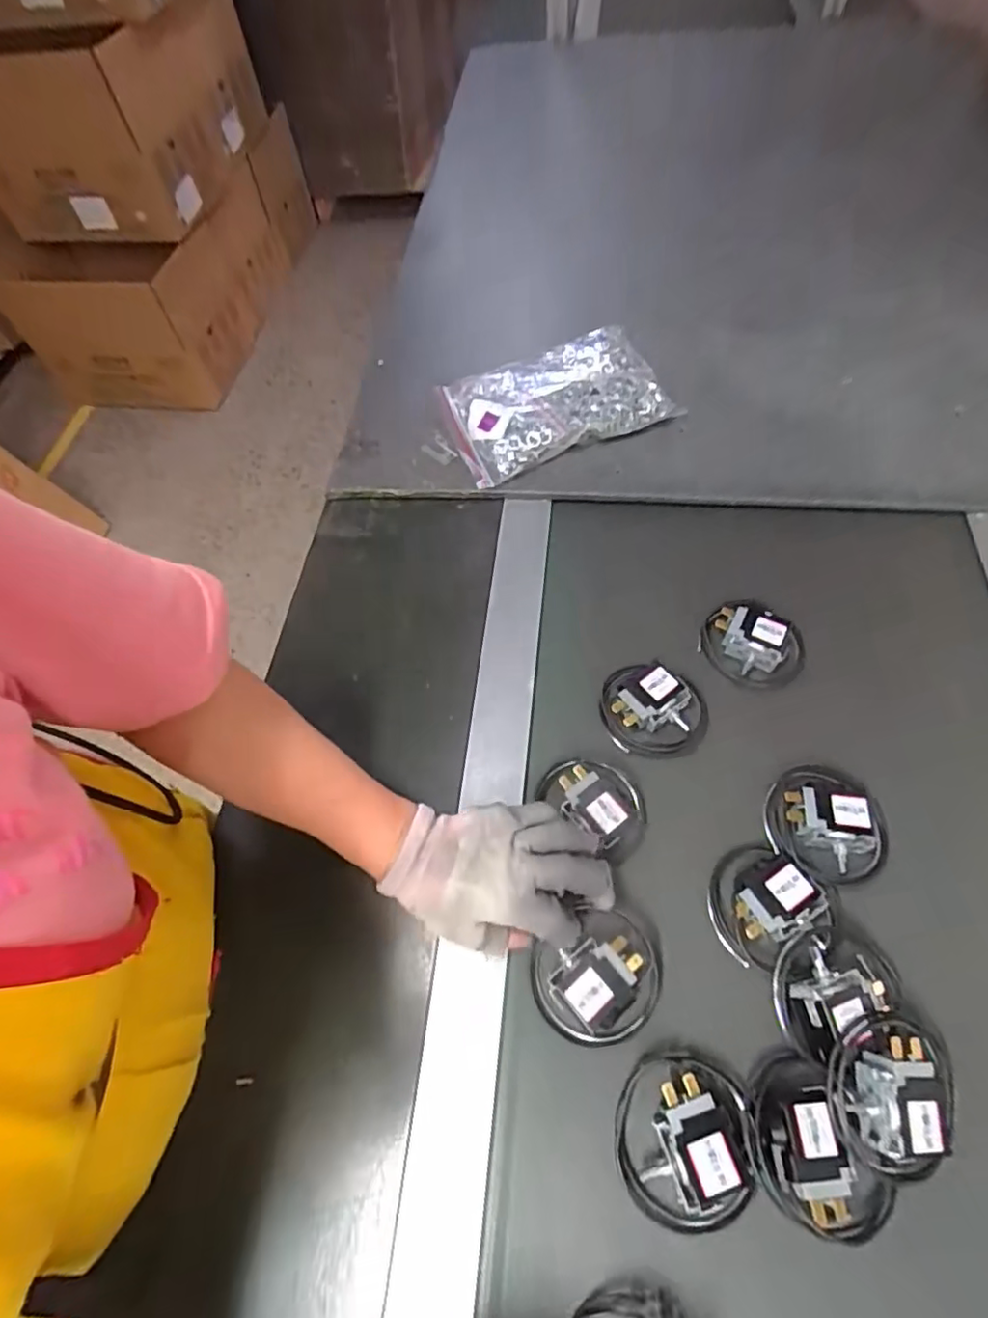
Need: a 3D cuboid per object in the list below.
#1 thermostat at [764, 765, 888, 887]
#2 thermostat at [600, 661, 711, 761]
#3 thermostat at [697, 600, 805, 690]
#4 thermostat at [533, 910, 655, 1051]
[{"bbox_3d":[0.237,0.116,0.431,0.076,0.026,0.082,-5,61,2],"label":"thermostat"},{"bbox_3d":[0.127,0.042,0.484,0.083,0.024,0.072,18,64,14],"label":"thermostat"},{"bbox_3d":[0.220,-0.010,0.513,0.063,0.042,0.078,-34,64,-16],"label":"thermostat"},{"bbox_3d":[0.066,0.208,0.395,0.078,0.026,0.072,-1,60,2],"label":"thermostat"}]

